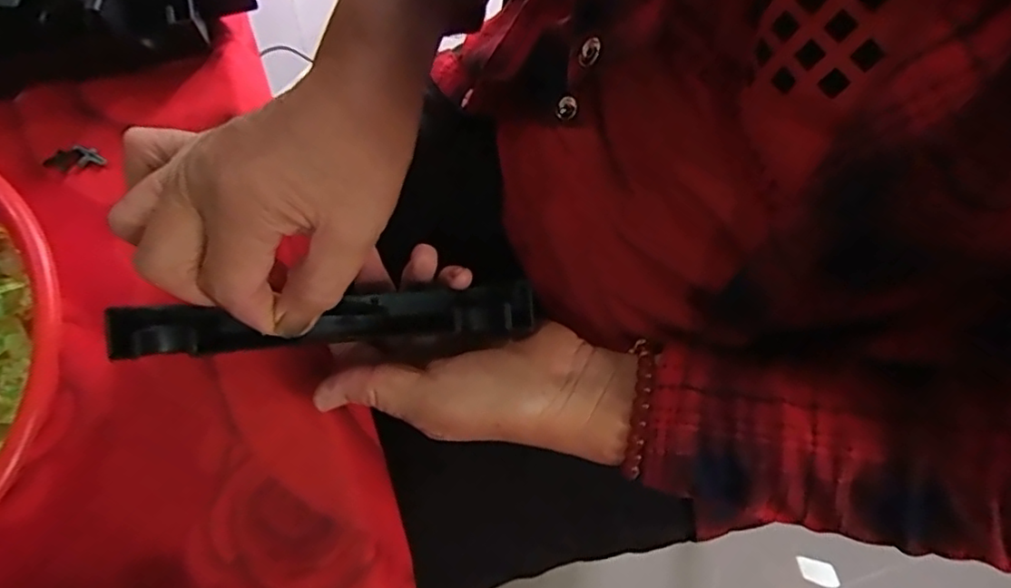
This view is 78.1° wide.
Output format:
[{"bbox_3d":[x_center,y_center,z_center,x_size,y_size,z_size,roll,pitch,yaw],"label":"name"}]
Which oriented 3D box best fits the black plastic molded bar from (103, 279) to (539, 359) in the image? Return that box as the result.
[{"bbox_3d":[-0.085,0.012,0.313,0.198,0.027,0.030,-4,72,-9],"label":"black plastic molded bar"}]

